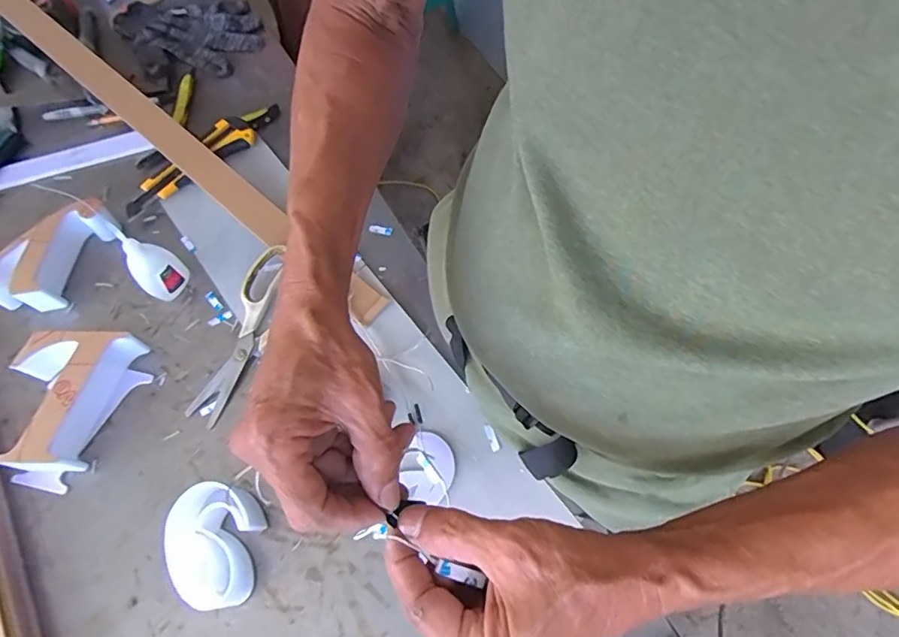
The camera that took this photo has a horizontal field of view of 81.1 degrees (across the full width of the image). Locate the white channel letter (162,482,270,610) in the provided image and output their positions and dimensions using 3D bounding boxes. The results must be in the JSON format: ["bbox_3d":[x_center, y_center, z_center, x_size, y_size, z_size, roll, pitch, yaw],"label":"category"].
[{"bbox_3d":[-0.194,0.185,0.434,0.067,0.043,0.087,7,67,5],"label":"white channel letter"}]

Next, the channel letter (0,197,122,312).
[{"bbox_3d":[-0.416,-0.066,0.552,0.062,0.047,0.131,21,69,11],"label":"channel letter"}]

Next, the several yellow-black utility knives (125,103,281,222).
[{"bbox_3d":[-0.286,-0.192,0.613,0.214,0.026,0.036,-43,71,-15],"label":"several yellow-black utility knives"}]

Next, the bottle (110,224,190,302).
[{"bbox_3d":[-0.300,-0.054,0.528,0.024,0.081,0.045,25,67,25],"label":"bottle"}]

